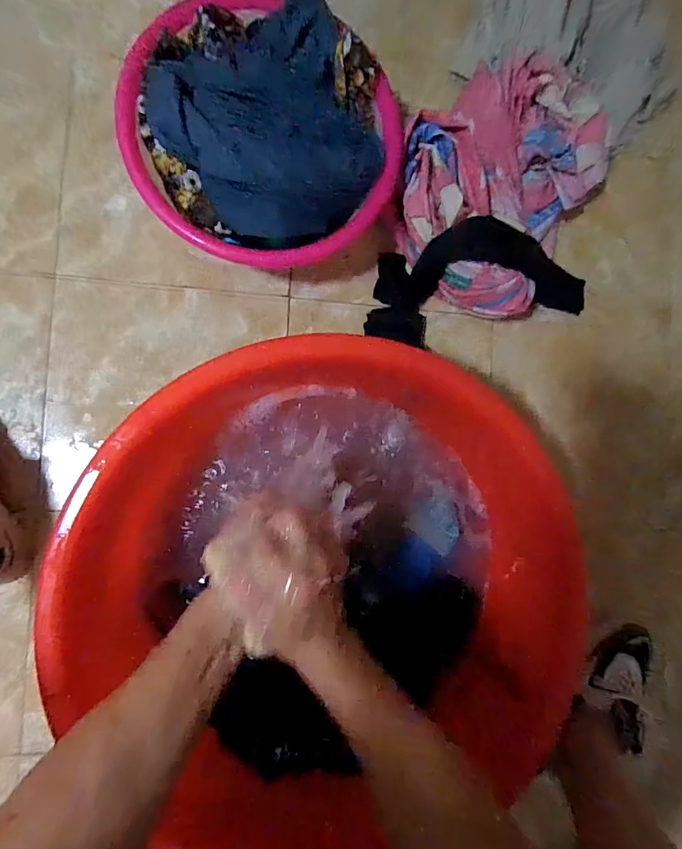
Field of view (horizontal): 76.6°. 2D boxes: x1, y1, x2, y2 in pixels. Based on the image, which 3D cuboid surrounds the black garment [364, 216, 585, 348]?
[{"bbox_3d":[0.201,-0.201,0.599,0.348,0.082,0.140,-12,91,-10],"label":"black garment"}]

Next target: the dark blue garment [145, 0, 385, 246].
[{"bbox_3d":[-0.081,-0.332,0.489,0.247,0.055,0.237,-30,92,-6],"label":"dark blue garment"}]

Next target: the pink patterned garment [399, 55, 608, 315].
[{"bbox_3d":[0.215,-0.323,0.587,0.251,0.102,0.317,41,83,-7],"label":"pink patterned garment"}]

